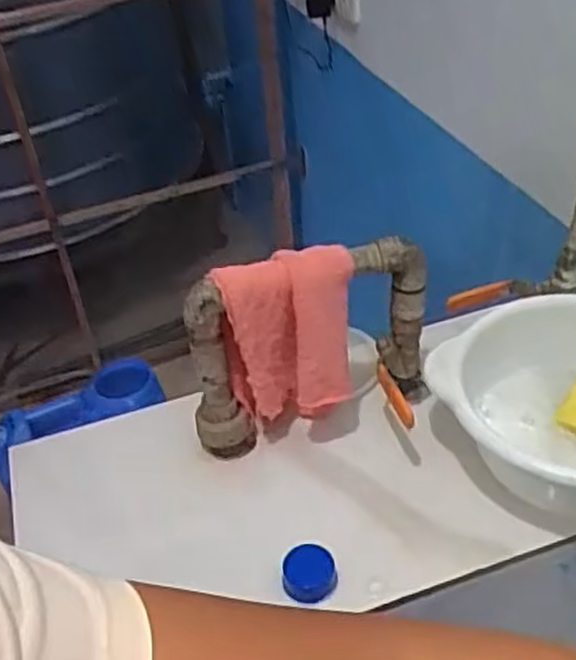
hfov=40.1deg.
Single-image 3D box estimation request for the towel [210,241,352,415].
[{"bbox_3d":[0.004,0.022,0.636,0.100,0.181,0.045,-9,39,-2],"label":"towel"}]

